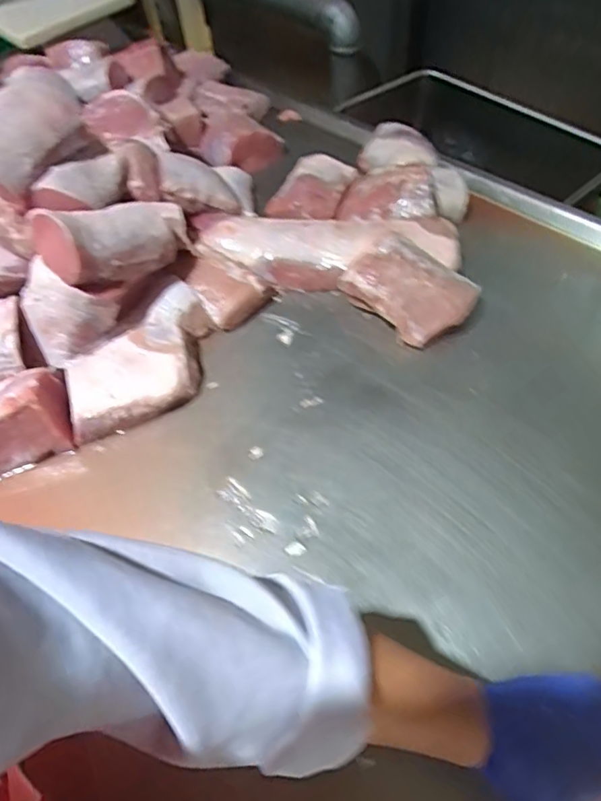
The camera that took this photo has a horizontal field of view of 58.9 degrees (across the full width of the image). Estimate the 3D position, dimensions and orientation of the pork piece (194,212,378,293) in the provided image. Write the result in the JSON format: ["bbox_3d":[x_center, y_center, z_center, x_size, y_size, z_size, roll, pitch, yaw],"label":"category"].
[{"bbox_3d":[-0.028,-0.251,0.895,0.303,0.061,0.129,9,56,11],"label":"pork piece"}]

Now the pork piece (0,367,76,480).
[{"bbox_3d":[-0.385,0.026,0.712,0.144,0.104,0.090,-25,56,-12],"label":"pork piece"}]

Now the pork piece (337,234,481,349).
[{"bbox_3d":[0.164,-0.171,0.800,0.182,0.099,0.125,36,65,27],"label":"pork piece"}]

